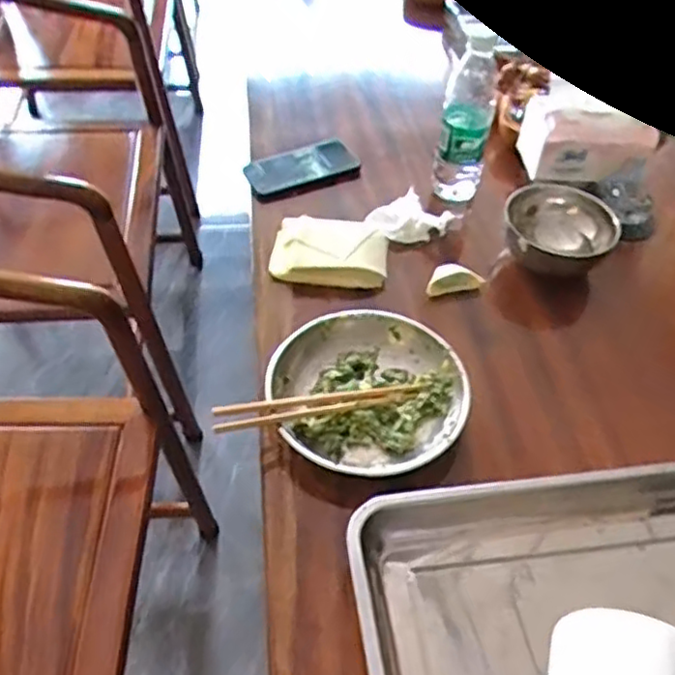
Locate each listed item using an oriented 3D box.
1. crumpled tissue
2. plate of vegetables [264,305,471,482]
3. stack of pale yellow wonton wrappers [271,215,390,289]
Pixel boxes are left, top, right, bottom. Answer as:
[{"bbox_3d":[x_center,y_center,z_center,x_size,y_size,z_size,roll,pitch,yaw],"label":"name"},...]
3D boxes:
[{"bbox_3d":[0.096,-0.153,0.863,0.094,0.028,0.074,-34,59,-29],"label":"crumpled tissue"},{"bbox_3d":[0.032,0.053,0.676,0.181,0.037,0.181,2,49,-3],"label":"plate of vegetables"},{"bbox_3d":[-0.009,-0.101,0.812,0.135,0.026,0.100,0,49,-5],"label":"stack of pale yellow wonton wrappers"}]

